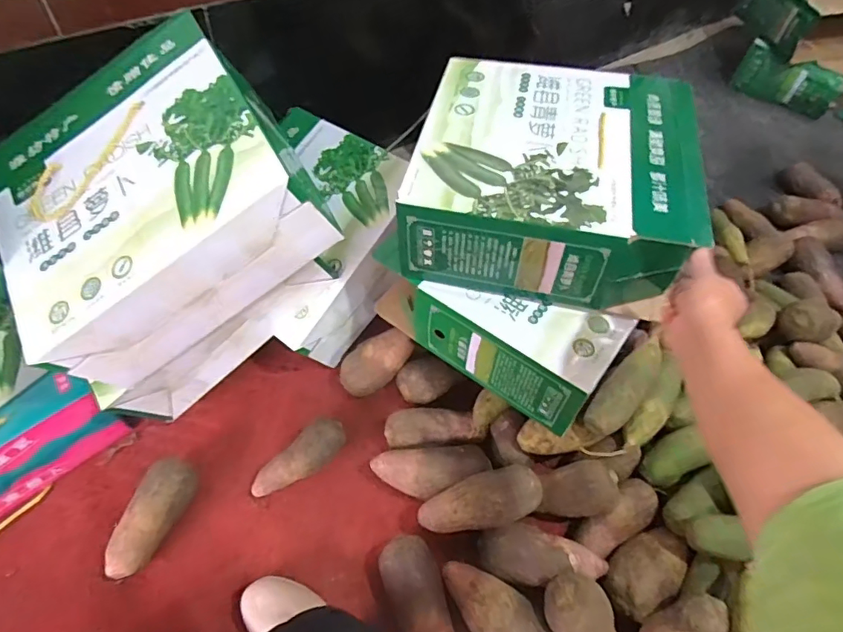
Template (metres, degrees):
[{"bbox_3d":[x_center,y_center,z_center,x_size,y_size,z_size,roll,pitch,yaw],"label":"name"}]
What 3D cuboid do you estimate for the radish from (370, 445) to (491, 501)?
[{"bbox_3d":[0.015,0.239,0.777,0.175,0.067,0.070,-4,55,-7],"label":"radish"}]

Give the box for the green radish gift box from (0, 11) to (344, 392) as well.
[{"bbox_3d":[-0.346,-0.161,0.663,0.347,0.152,0.363,-33,71,4],"label":"green radish gift box"}]

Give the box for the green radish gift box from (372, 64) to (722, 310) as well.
[{"bbox_3d":[0.176,-0.200,0.728,0.351,0.149,0.349,12,55,4],"label":"green radish gift box"}]

